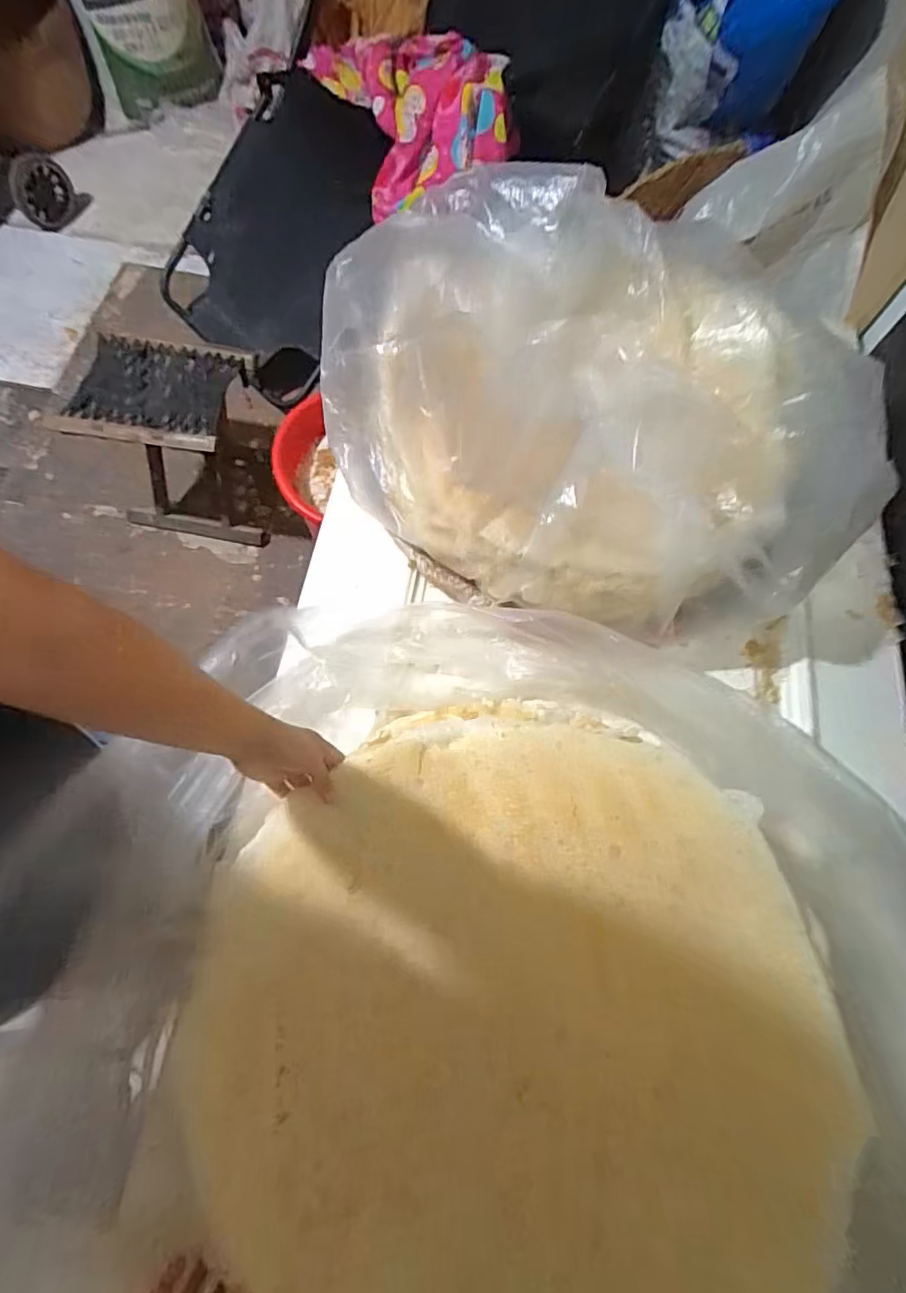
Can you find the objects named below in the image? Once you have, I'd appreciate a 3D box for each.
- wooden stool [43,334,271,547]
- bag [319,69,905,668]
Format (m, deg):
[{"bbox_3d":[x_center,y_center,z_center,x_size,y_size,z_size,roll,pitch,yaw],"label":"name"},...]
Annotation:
[{"bbox_3d":[-0.568,-0.422,1.192,0.306,0.345,0.263,8,69,1],"label":"wooden stool"},{"bbox_3d":[0.163,-0.321,0.703,0.648,0.199,0.583,1,69,-2],"label":"bag"}]

